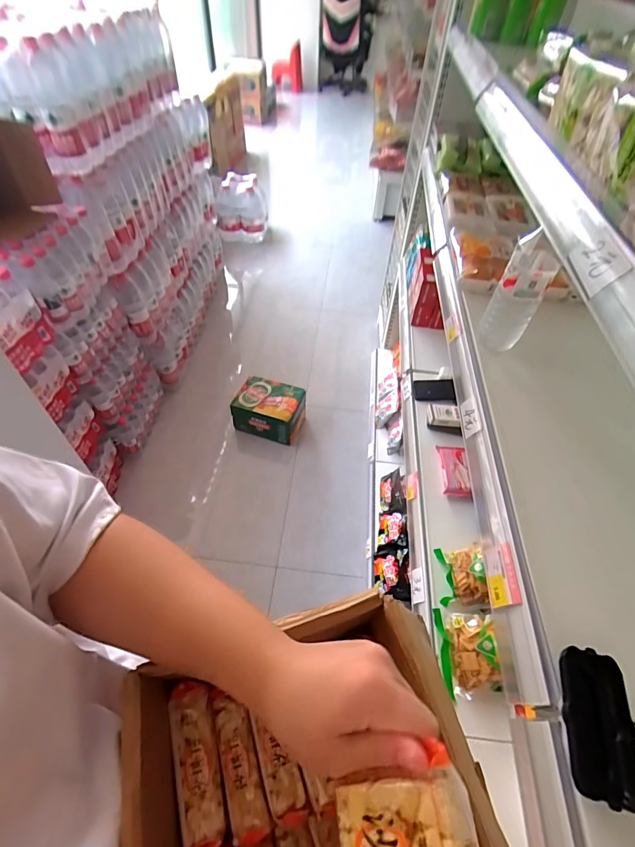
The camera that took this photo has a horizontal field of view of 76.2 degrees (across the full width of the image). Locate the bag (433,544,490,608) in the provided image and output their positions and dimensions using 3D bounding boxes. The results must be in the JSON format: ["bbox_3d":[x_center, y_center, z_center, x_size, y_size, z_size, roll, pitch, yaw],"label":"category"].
[{"bbox_3d":[0.298,0.310,0.826,0.045,0.100,0.113,31,47,-32],"label":"bag"}]

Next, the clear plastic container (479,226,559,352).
[{"bbox_3d":[0.312,-0.196,0.640,0.069,0.172,0.055,22,53,15],"label":"clear plastic container"}]

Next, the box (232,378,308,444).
[{"bbox_3d":[-0.212,-0.058,1.825,0.291,0.179,0.203,13,51,8],"label":"box"}]

